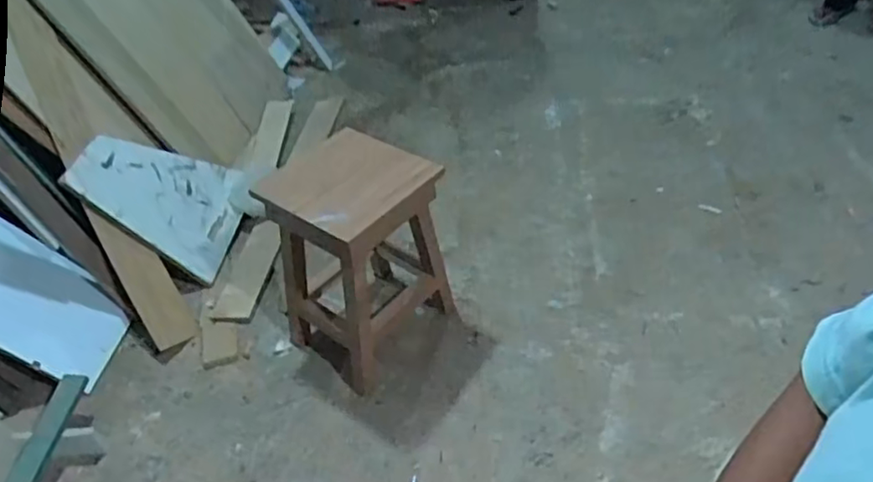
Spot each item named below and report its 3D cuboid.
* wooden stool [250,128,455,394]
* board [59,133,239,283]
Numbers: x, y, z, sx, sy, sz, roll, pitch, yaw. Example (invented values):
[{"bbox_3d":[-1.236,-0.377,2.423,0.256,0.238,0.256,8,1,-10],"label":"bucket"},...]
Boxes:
[{"bbox_3d":[-0.173,0.026,1.499,0.277,0.496,0.370,24,49,29],"label":"wooden stool"},{"bbox_3d":[-0.766,-0.153,1.824,0.029,0.459,0.380,-18,40,37],"label":"board"}]

